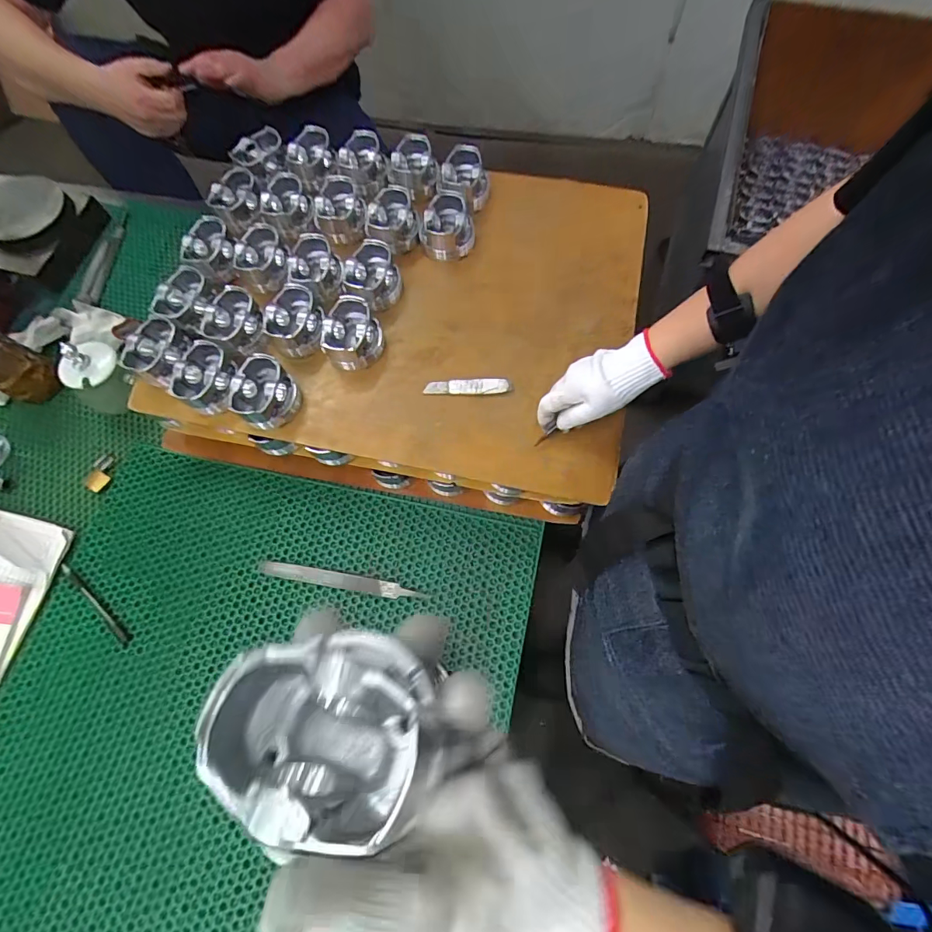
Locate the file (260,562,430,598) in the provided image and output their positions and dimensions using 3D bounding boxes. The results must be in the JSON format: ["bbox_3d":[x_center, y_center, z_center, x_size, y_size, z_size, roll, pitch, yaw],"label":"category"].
[{"bbox_3d":[-0.169,0.156,0.610,0.229,0.009,0.021,8,71,6],"label":"file"}]

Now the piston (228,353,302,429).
[{"bbox_3d":[-0.256,-0.091,0.564,0.075,0.053,0.074,-1,70,3],"label":"piston"}]

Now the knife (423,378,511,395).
[{"bbox_3d":[0.002,-0.103,0.581,0.110,0.013,0.021,-1,70,2],"label":"knife"}]

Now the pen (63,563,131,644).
[{"bbox_3d":[-0.510,0.188,0.614,0.148,0.007,0.012,39,76,15],"label":"pen"}]

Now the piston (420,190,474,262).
[{"bbox_3d":[-0.027,-0.349,0.660,0.078,0.052,0.084,-4,70,1],"label":"piston"}]

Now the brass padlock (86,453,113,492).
[{"bbox_3d":[-0.549,0.010,0.676,0.027,0.012,0.057,11,71,7],"label":"brass padlock"}]

